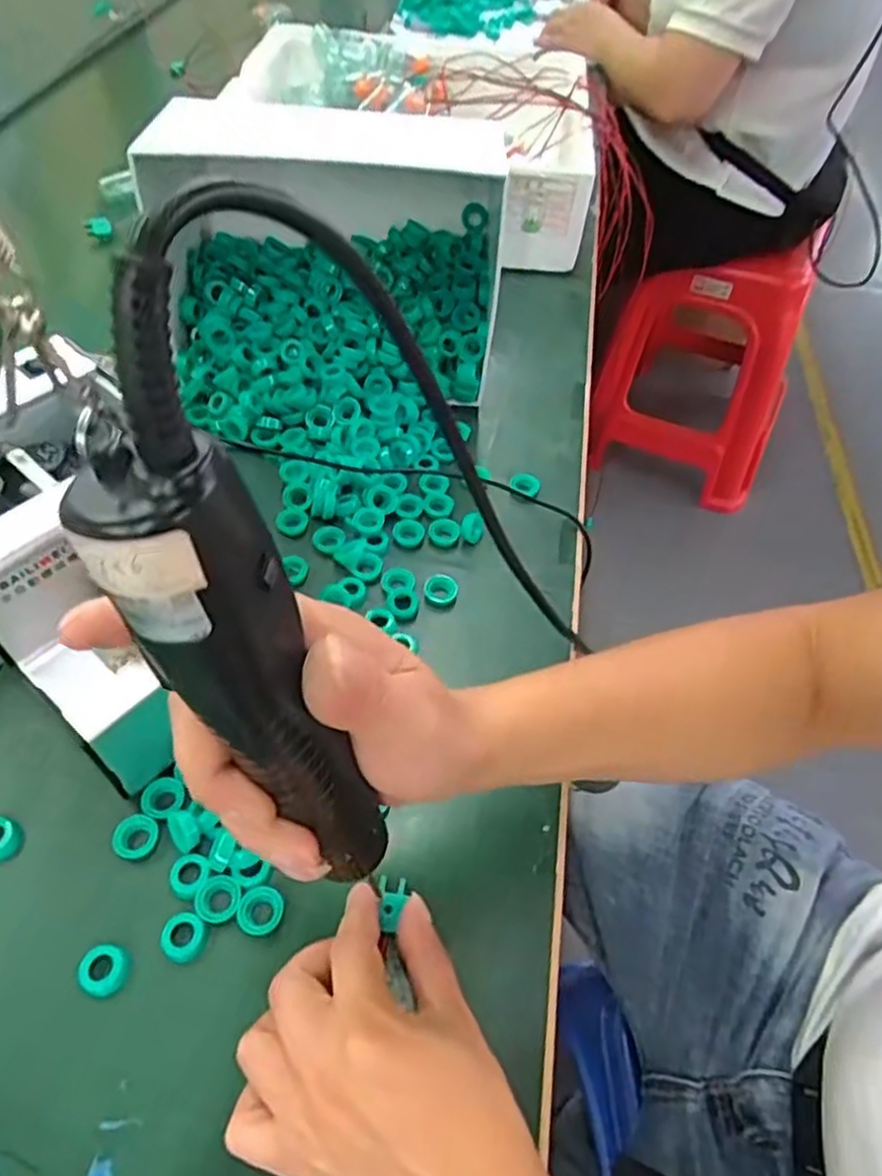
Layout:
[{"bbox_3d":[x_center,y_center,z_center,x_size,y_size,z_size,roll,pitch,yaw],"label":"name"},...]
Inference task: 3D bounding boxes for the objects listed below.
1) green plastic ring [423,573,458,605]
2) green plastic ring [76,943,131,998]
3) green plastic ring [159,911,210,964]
[{"bbox_3d":[0.000,0.000,0.477,0.023,0.008,0.022,1,52,-1],"label":"green plastic ring"},{"bbox_3d":[-0.159,0.180,0.334,0.022,0.008,0.021,1,52,-1],"label":"green plastic ring"},{"bbox_3d":[-0.124,0.170,0.343,0.022,0.005,0.020,1,52,-1],"label":"green plastic ring"}]

